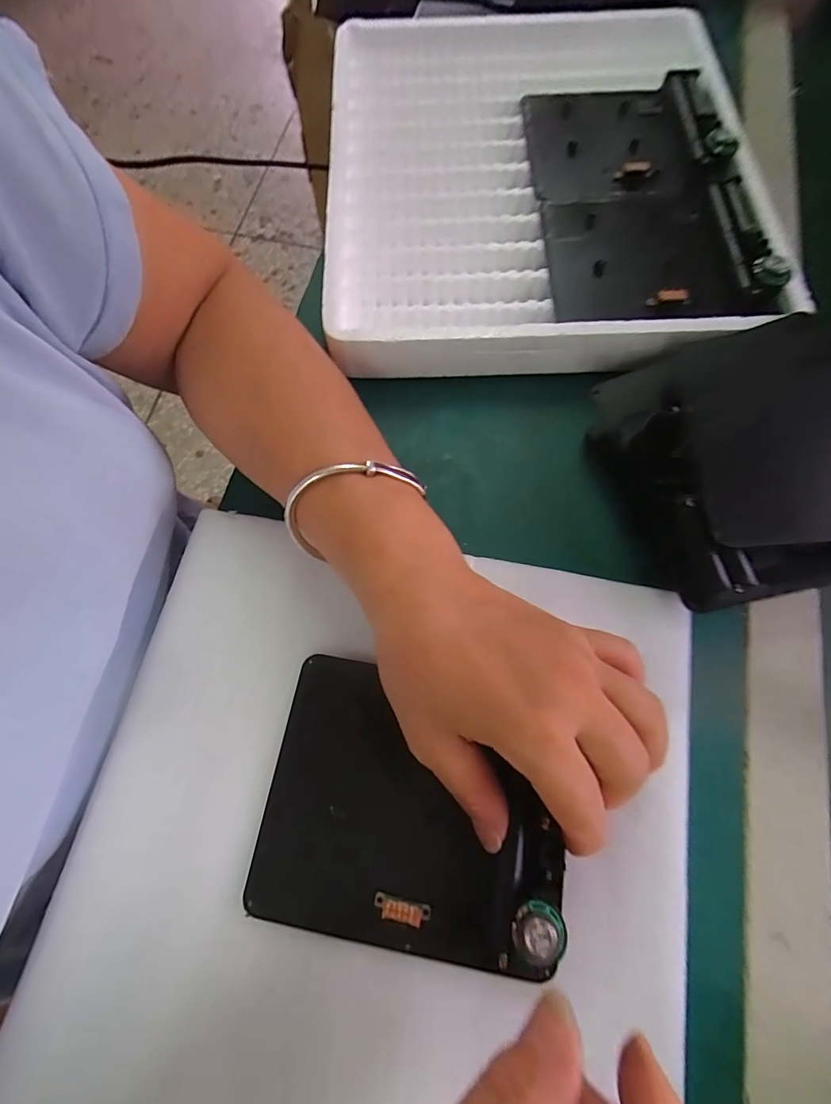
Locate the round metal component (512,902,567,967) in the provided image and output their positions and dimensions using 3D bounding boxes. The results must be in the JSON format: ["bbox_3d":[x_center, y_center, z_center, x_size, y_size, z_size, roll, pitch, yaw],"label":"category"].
[{"bbox_3d":[0.048,0.148,0.174,0.021,0.007,0.019,6,57,-5],"label":"round metal component"}]

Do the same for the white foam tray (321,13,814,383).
[{"bbox_3d":[0.089,-0.281,0.330,0.291,0.043,0.350,-1,73,1],"label":"white foam tray"}]

